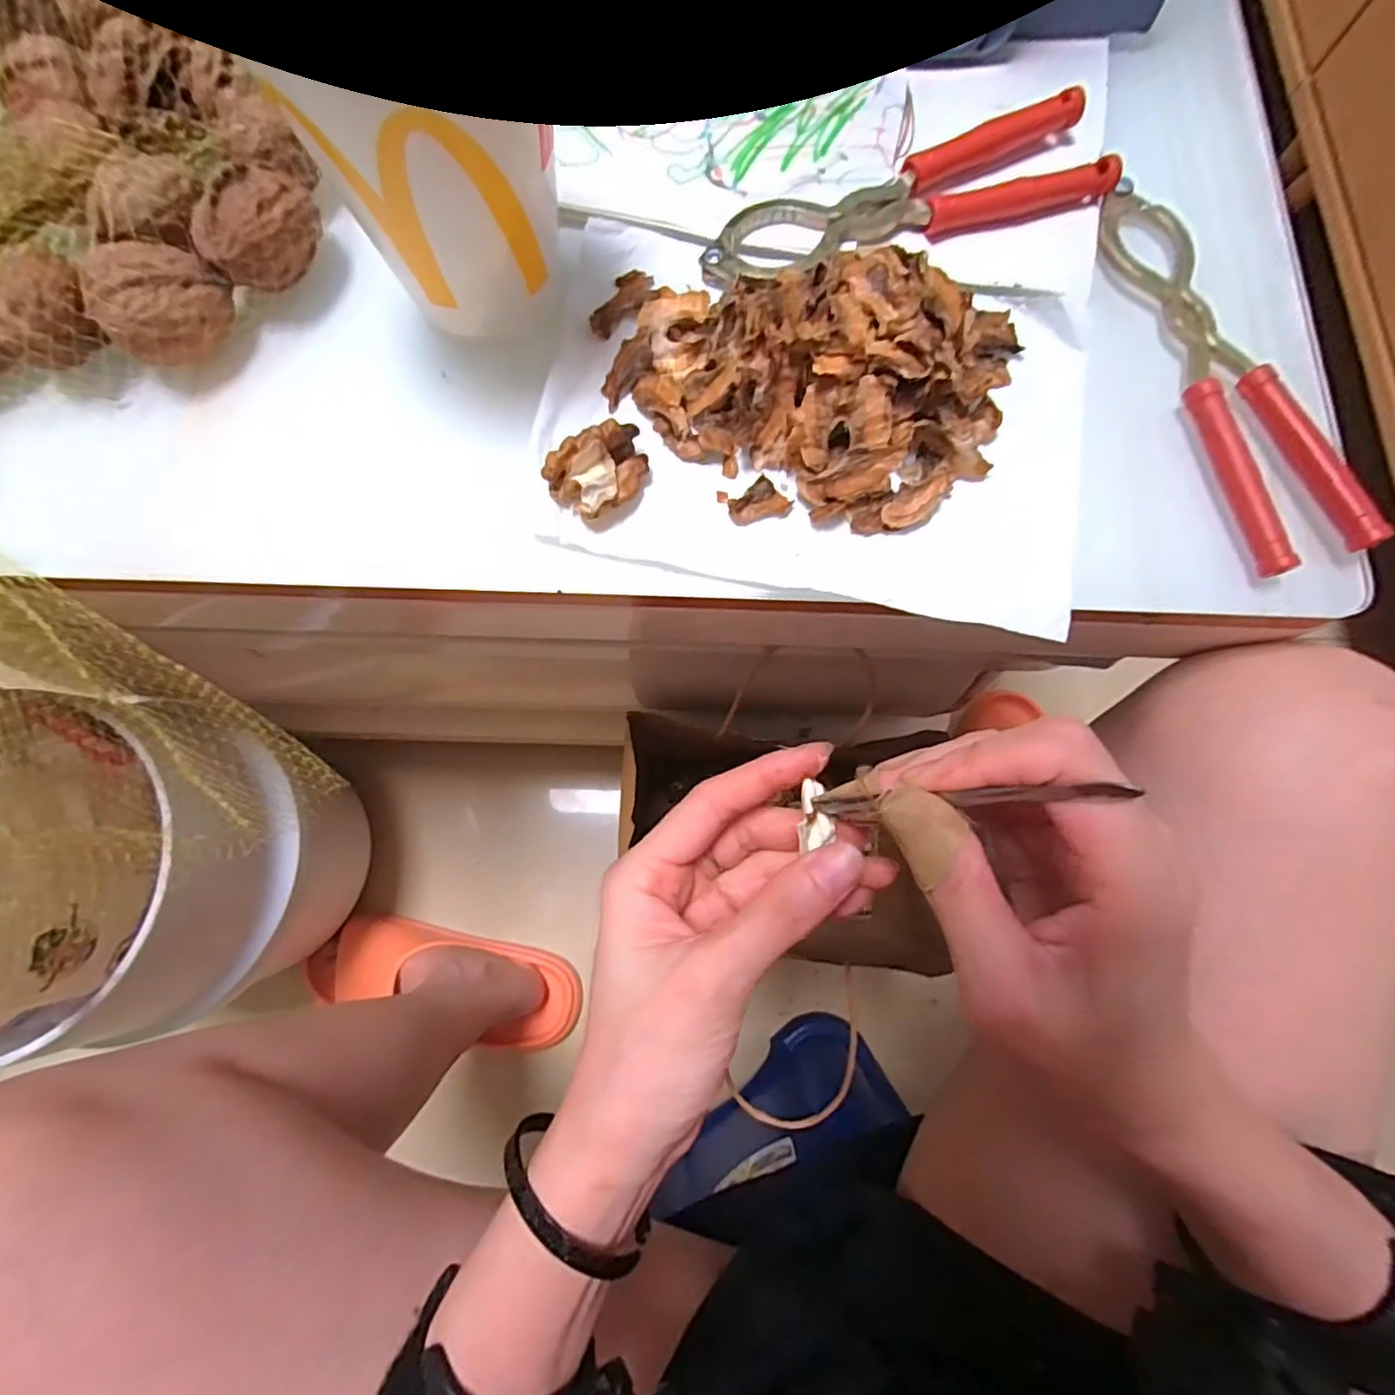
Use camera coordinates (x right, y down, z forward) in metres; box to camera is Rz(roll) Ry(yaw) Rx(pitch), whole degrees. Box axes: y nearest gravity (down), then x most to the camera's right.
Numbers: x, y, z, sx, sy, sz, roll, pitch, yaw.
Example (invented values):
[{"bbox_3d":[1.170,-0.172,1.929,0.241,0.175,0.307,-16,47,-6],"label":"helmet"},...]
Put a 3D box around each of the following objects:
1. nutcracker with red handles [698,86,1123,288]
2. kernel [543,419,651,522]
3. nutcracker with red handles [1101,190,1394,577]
[{"bbox_3d":[0.076,-0.191,0.234,0.157,0.015,0.042,-17,81,-4],"label":"nutcracker with red handles"},{"bbox_3d":[-0.032,-0.074,0.204,0.034,0.019,0.022,-31,80,-7],"label":"kernel"},{"bbox_3d":[0.190,-0.121,0.221,0.036,0.018,0.156,-14,78,-4],"label":"nutcracker with red handles"}]

